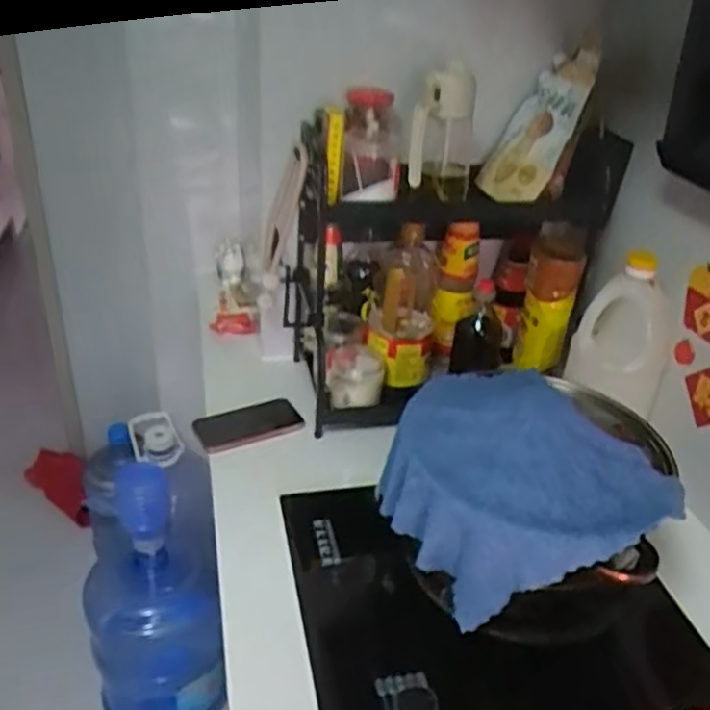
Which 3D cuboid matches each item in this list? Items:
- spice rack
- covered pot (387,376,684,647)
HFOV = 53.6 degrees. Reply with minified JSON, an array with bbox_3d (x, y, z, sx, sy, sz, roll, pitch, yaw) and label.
[{"bbox_3d":[0.141,-0.168,1.021,0.426,0.437,0.219,-5,31,-14],"label":"spice rack"},{"bbox_3d":[0.160,0.152,0.693,0.252,0.181,0.209,16,33,20],"label":"covered pot"}]

